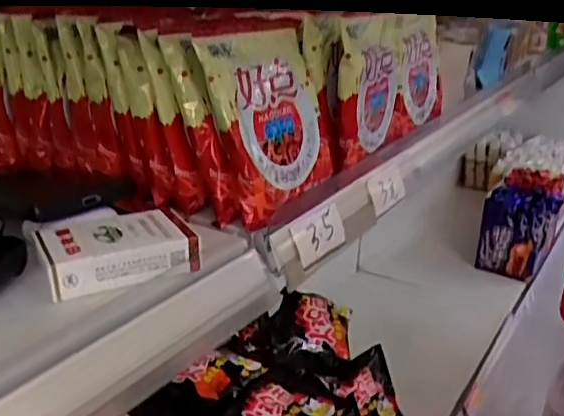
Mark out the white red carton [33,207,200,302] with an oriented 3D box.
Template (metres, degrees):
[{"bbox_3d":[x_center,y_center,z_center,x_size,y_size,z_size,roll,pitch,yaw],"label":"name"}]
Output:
[{"bbox_3d":[-0.101,0.022,0.386,0.084,0.025,0.061,-10,25,-27],"label":"white red carton"}]

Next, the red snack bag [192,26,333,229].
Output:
[{"bbox_3d":[-0.007,-0.071,0.485,0.020,0.132,0.116,-9,15,39],"label":"red snack bag"}]

